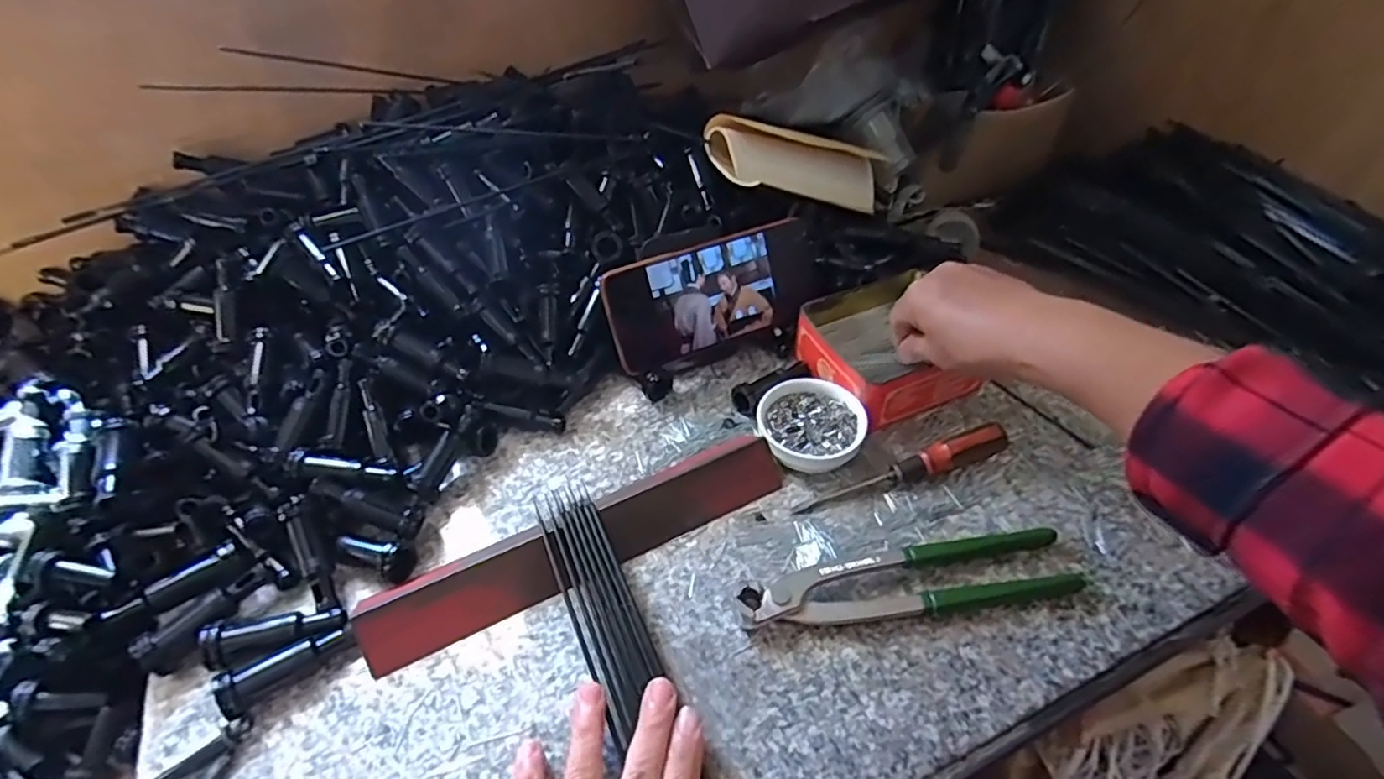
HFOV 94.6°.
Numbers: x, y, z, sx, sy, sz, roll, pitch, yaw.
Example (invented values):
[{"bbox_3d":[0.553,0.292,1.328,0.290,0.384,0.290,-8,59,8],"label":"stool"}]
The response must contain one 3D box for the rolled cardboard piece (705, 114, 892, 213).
[{"bbox_3d":[0.109,-0.204,0.588,0.210,0.048,0.062,-2,39,-39],"label":"rolled cardboard piece"}]

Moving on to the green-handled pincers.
[{"bbox_3d":[0.125,0.106,0.369,0.197,0.018,0.046,-7,46,-5],"label":"green-handled pincers"}]

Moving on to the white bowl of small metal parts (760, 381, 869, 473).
[{"bbox_3d":[0.081,0.027,0.440,0.069,0.026,0.070,1,46,2],"label":"white bowl of small metal parts"}]

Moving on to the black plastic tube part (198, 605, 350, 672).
[{"bbox_3d":[-0.223,0.129,0.344,0.066,0.023,0.018,-17,48,-14],"label":"black plastic tube part"}]

